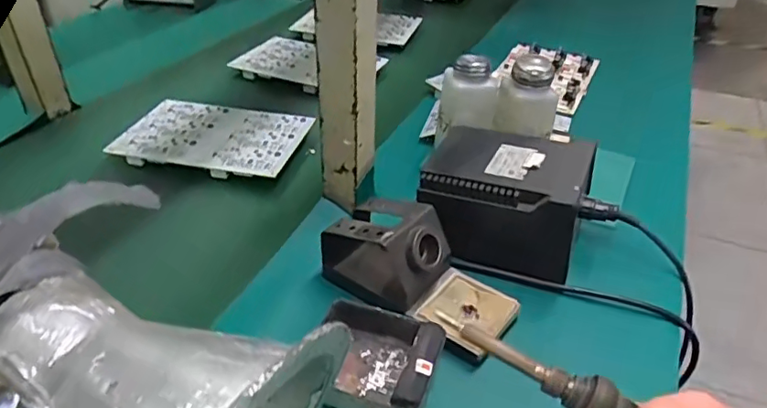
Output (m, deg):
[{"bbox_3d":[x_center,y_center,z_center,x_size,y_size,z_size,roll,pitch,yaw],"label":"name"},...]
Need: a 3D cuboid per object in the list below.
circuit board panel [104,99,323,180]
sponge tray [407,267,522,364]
[{"bbox_3d":[-0.203,-0.083,0.673,0.206,0.014,0.134,9,36,10],"label":"circuit board panel"},{"bbox_3d":[0.067,0.087,0.454,0.071,0.018,0.069,25,42,30],"label":"sponge tray"}]

